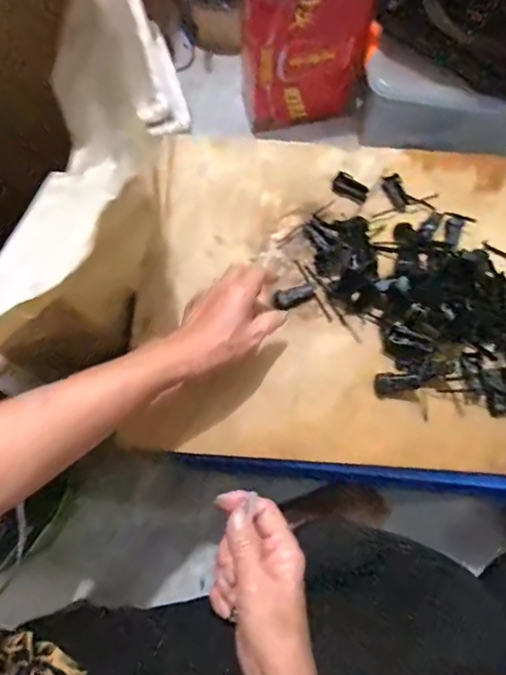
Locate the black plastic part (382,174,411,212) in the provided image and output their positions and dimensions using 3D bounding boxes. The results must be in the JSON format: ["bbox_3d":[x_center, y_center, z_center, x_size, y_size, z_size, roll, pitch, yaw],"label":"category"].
[{"bbox_3d":[0.181,-0.182,0.585,0.024,0.006,0.052,-18,73,-7],"label":"black plastic part"}]

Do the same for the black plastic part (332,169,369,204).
[{"bbox_3d":[0.122,-0.187,0.581,0.044,0.014,0.024,31,74,9],"label":"black plastic part"}]

